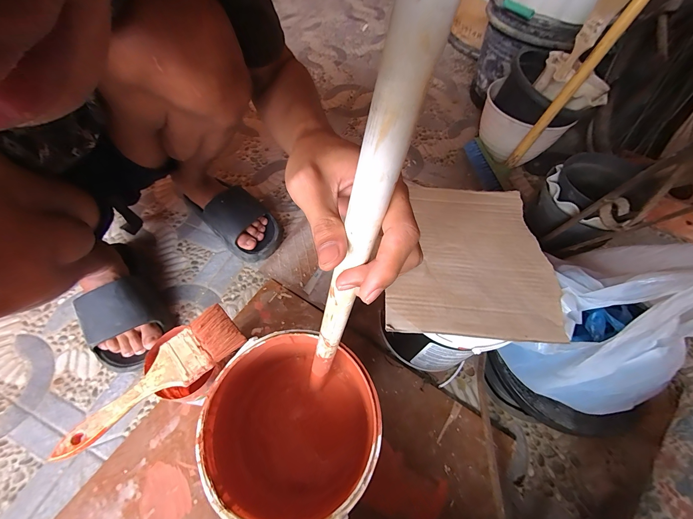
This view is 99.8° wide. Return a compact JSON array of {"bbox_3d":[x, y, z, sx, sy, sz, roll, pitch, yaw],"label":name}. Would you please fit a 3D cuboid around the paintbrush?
[{"bbox_3d":[-0.218,0.133,0.328,0.198,0.014,0.061,-37,68,-21],"label":"paintbrush"}]

